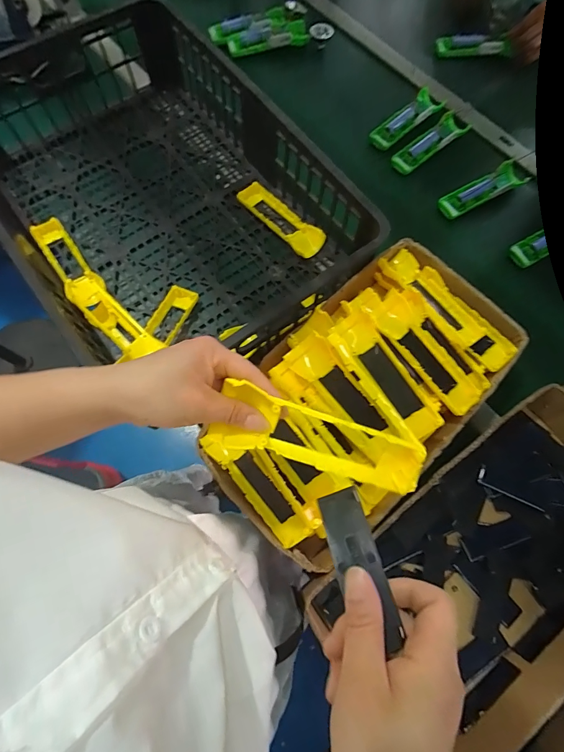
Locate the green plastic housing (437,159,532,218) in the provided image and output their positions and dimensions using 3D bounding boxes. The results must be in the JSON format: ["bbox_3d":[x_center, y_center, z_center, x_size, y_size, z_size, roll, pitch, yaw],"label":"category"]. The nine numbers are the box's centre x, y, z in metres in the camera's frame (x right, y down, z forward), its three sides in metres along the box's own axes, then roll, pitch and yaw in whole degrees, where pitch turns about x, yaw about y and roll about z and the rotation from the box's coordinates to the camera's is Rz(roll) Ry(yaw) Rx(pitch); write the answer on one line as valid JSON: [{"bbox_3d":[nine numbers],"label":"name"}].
[{"bbox_3d":[0.358,-0.334,0.664,0.168,0.022,0.053,-27,73,-10],"label":"green plastic housing"}]

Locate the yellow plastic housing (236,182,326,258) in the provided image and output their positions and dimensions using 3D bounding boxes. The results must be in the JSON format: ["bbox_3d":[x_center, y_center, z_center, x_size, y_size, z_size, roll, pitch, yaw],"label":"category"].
[{"bbox_3d":[-0.002,-0.258,0.618,0.052,0.025,0.166,-40,76,-14],"label":"yellow plastic housing"}]

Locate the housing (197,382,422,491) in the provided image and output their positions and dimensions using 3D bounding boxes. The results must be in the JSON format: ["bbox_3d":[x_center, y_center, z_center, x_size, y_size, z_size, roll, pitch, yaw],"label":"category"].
[{"bbox_3d":[0.031,0.054,0.288,0.168,0.036,0.050,16,70,-10],"label":"housing"}]

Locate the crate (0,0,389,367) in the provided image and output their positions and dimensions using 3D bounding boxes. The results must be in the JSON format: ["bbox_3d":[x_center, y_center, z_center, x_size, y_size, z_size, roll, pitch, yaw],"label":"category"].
[{"bbox_3d":[-0.216,-0.314,0.580,0.419,0.136,0.698,-36,75,-13],"label":"crate"}]

